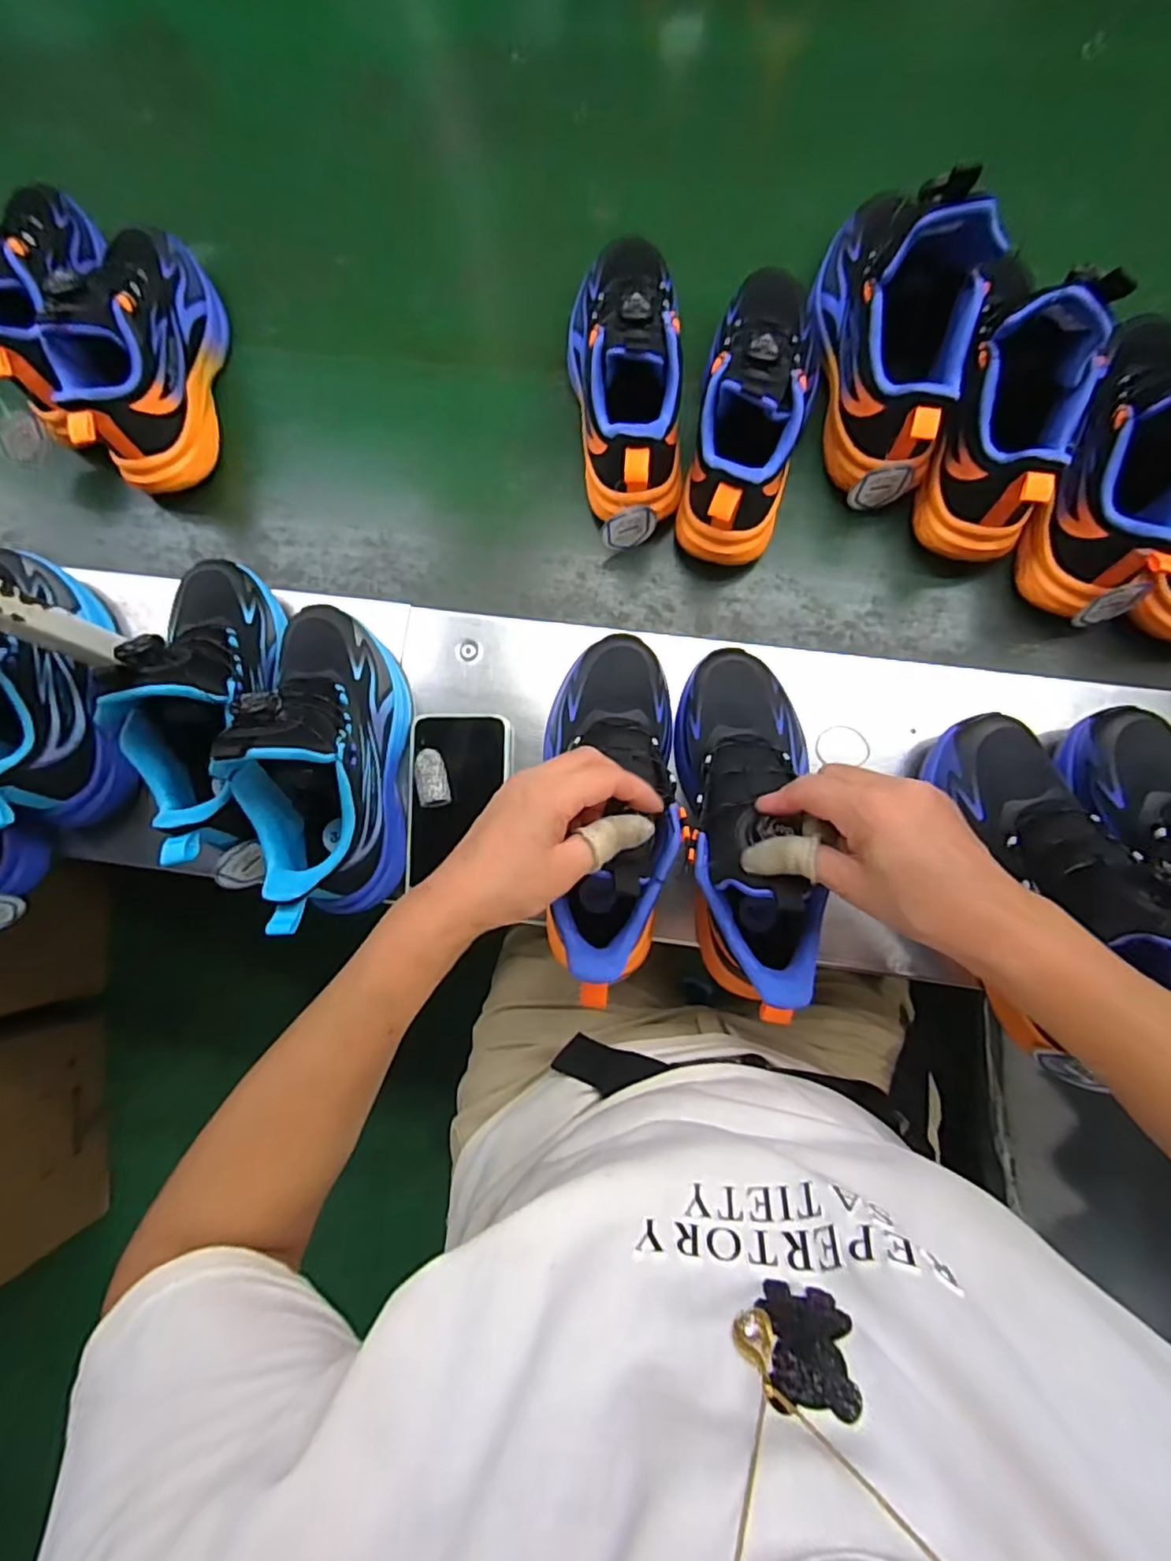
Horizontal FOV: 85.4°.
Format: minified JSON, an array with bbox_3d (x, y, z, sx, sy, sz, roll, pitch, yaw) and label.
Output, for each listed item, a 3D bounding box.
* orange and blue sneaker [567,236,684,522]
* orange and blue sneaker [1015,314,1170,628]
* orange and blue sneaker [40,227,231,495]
[{"bbox_3d":[0.030,-0.323,0.497,0.080,0.120,0.226,-3,79,1],"label":"orange and blue sneaker"},{"bbox_3d":[0.406,-0.243,0.451,0.095,0.144,0.234,21,80,6],"label":"orange and blue sneaker"},{"bbox_3d":[-0.366,-0.362,0.523,0.075,0.126,0.227,-2,79,1],"label":"orange and blue sneaker"}]

